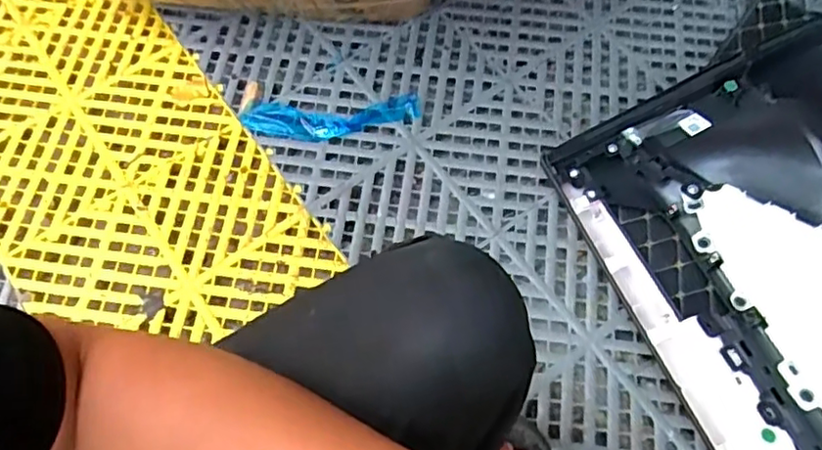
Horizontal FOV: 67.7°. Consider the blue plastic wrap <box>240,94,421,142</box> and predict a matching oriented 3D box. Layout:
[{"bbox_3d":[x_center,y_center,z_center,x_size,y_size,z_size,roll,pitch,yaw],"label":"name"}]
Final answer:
[{"bbox_3d":[-0.126,-0.172,0.979,0.279,0.015,0.073,-3,66,-1],"label":"blue plastic wrap"}]

